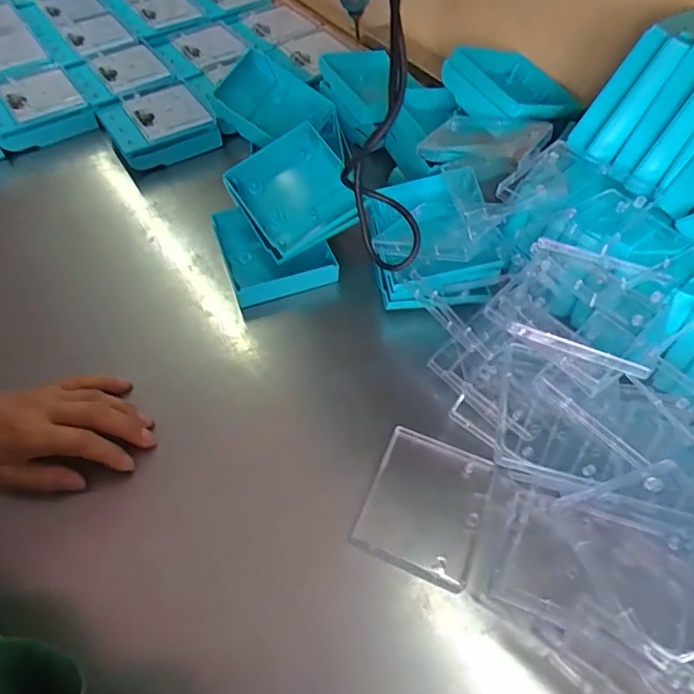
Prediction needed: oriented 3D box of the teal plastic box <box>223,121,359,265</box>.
[{"bbox_3d":[-0.049,-0.151,0.493,0.107,0.029,0.114,-32,74,-5],"label":"teal plastic box"}]

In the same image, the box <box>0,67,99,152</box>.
[{"bbox_3d":[-0.389,-0.299,0.616,0.113,0.045,0.115,-31,62,-20],"label":"box"}]

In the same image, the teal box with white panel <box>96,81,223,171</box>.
[{"bbox_3d":[-0.226,-0.270,0.602,0.116,0.039,0.108,-25,60,-17],"label":"teal box with white panel"}]

